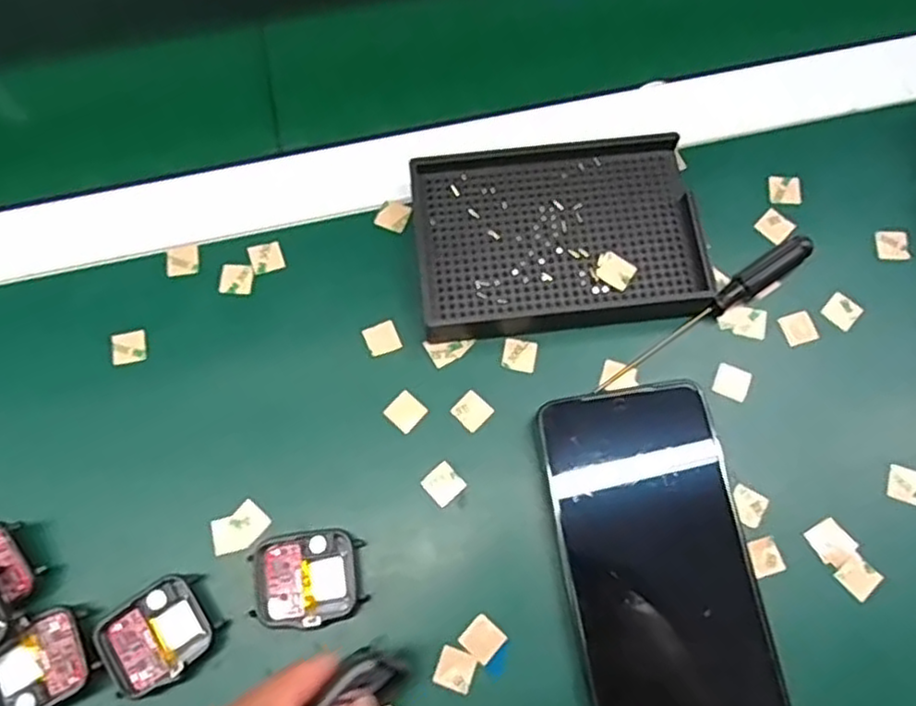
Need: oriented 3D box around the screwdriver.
[{"bbox_3d":[0.119,-0.021,0.340,0.126,0.015,0.013,-32,75,-10],"label":"screwdriver"}]

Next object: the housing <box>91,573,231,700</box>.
[{"bbox_3d":[-0.126,0.118,0.297,0.044,0.009,0.037,-33,75,-10],"label":"housing"}]

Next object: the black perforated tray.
[{"bbox_3d":[0.047,-0.059,0.350,0.134,0.022,0.097,-6,72,-2],"label":"black perforated tray"}]

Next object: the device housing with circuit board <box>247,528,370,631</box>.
[{"bbox_3d":[-0.065,0.097,0.305,0.045,0.014,0.038,-7,72,-2],"label":"device housing with circuit board"}]

